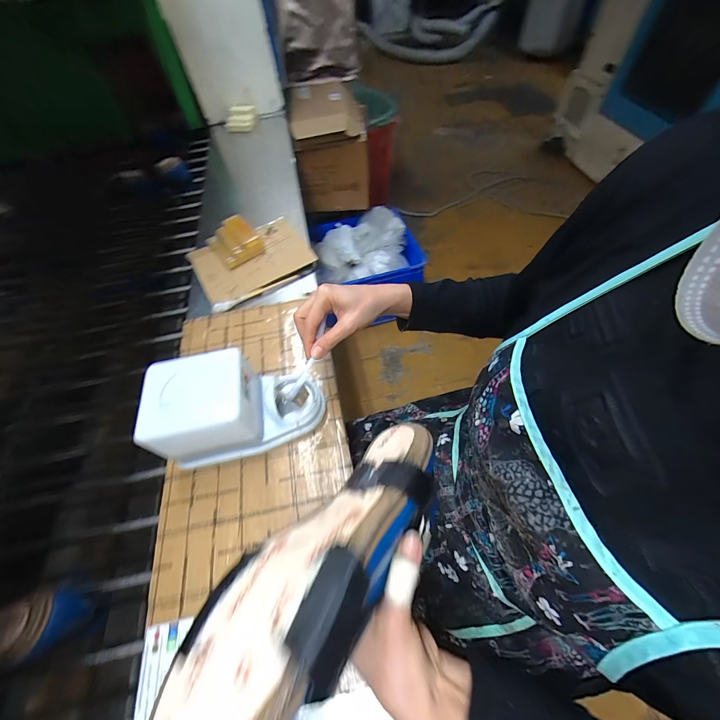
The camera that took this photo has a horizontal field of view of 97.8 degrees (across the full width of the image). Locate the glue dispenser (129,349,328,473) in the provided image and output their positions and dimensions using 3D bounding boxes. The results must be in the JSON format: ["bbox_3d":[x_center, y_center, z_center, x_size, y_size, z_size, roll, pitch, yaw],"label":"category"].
[{"bbox_3d":[-0.144,0.050,0.389,0.185,0.103,0.110,-13,57,-4],"label":"glue dispenser"}]

